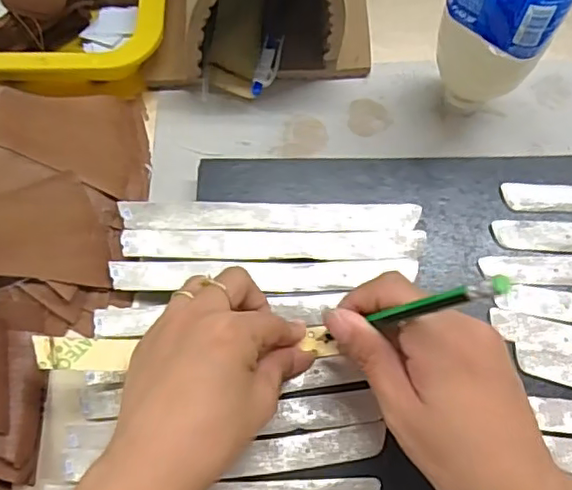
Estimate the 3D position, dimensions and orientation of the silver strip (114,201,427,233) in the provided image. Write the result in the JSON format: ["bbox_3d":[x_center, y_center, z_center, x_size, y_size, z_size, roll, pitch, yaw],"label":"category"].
[{"bbox_3d":[-0.011,-0.018,0.379,0.190,0.004,0.020,1,71,1],"label":"silver strip"}]

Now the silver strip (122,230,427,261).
[{"bbox_3d":[-0.009,0.000,0.376,0.190,0.008,0.020,0,71,3],"label":"silver strip"}]

